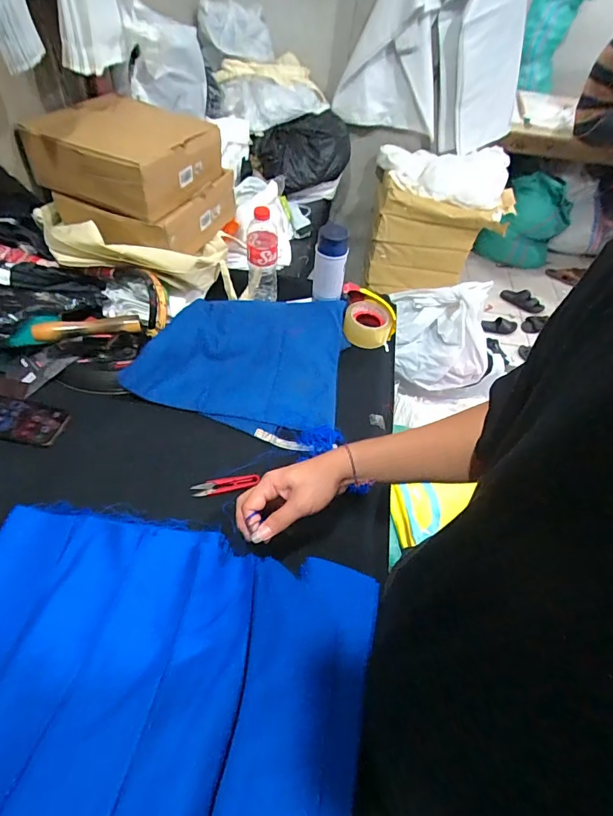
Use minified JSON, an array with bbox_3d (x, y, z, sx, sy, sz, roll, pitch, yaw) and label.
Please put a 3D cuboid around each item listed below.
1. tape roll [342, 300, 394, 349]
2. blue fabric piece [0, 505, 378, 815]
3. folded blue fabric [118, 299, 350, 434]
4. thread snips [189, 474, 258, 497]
[{"bbox_3d":[0.131,-0.181,0.929,0.100,0.055,0.100,3,48,-4],"label":"tape roll"},{"bbox_3d":[-0.181,0.340,0.439,0.476,0.066,0.432,11,48,3],"label":"blue fabric piece"},{"bbox_3d":[-0.115,-0.116,0.841,0.371,0.069,0.341,11,48,3],"label":"folded blue fabric"},{"bbox_3d":[-0.127,0.119,0.665,0.094,0.009,0.026,-6,49,-11],"label":"thread snips"}]

